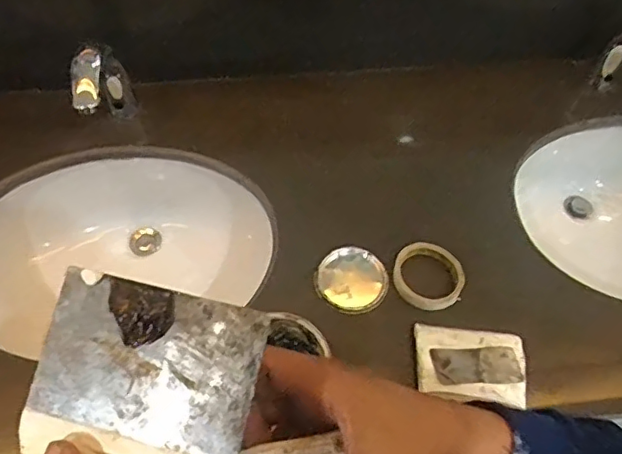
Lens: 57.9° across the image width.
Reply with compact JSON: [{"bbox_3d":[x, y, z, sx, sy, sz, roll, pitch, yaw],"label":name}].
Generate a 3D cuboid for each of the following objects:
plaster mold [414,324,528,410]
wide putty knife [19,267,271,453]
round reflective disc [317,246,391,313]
[{"bbox_3d":[0.191,0.162,0.670,0.126,0.020,0.088,6,59,0],"label":"plaster mold"},{"bbox_3d":[-0.071,0.075,0.220,0.086,0.009,0.104,12,76,6],"label":"wide putty knife"},{"bbox_3d":[0.055,0.069,0.743,0.092,0.017,0.083,-1,59,-4],"label":"round reflective disc"}]

